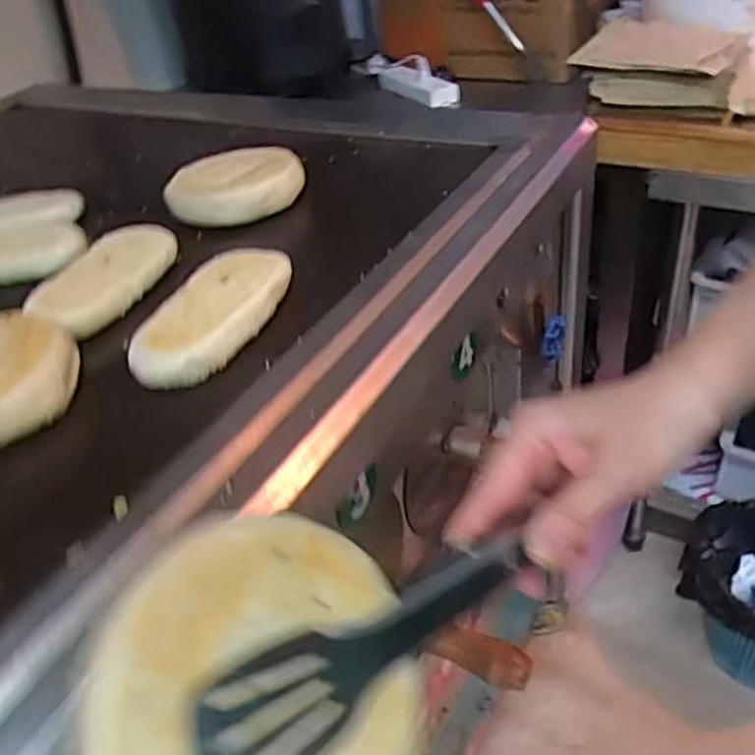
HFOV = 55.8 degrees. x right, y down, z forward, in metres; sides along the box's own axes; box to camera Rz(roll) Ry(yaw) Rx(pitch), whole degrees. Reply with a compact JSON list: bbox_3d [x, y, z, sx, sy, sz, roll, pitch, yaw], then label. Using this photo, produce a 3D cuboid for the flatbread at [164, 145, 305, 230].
[{"bbox_3d":[-0.135,-0.188,0.679,0.121,0.038,0.121,-13,38,-6],"label":"flatbread"}]

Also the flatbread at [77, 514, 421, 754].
[{"bbox_3d":[-0.036,0.107,0.236,0.113,0.009,0.116,13,67,-34],"label":"flatbread"}]

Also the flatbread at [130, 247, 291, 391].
[{"bbox_3d":[-0.117,-0.047,0.500,0.071,0.023,0.136,8,41,20],"label":"flatbread"}]

